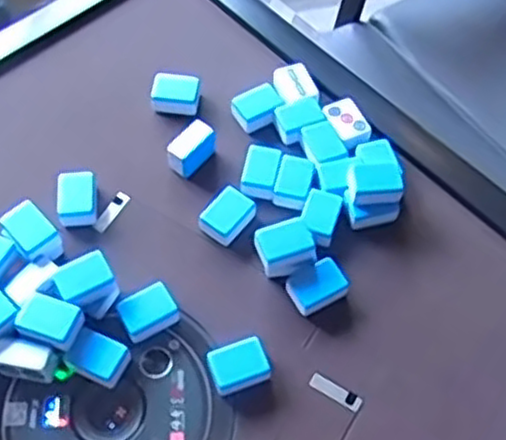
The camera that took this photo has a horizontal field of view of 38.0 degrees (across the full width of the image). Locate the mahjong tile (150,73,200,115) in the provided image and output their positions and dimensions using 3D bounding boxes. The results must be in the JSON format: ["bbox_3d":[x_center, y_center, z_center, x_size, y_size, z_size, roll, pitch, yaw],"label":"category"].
[{"bbox_3d":[-0.093,-0.154,0.891,0.056,0.033,0.039,8,60,4],"label":"mahjong tile"}]

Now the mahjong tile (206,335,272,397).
[{"bbox_3d":[-0.013,0.140,0.710,0.055,0.024,0.043,-15,61,-10],"label":"mahjong tile"}]

